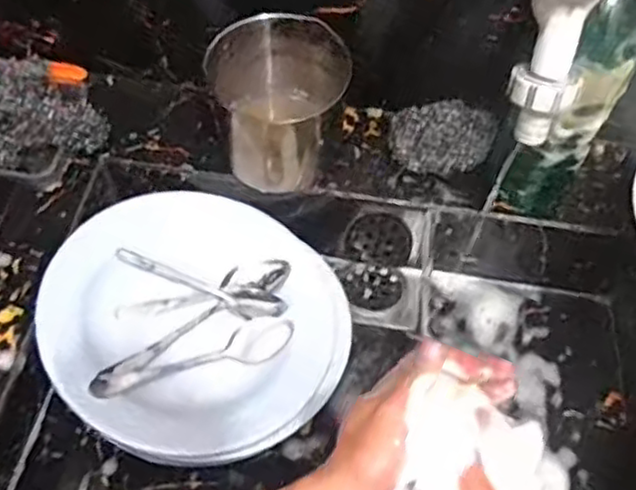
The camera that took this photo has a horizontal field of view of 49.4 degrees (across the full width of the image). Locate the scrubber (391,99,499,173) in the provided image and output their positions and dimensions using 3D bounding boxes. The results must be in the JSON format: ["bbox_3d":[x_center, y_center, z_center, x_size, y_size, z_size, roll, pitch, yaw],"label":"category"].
[{"bbox_3d":[0.119,-0.107,0.665,0.092,0.040,0.066,3,59,0],"label":"scrubber"}]

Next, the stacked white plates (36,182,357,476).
[{"bbox_3d":[-0.110,0.067,0.636,0.258,0.040,0.258,8,56,-11],"label":"stacked white plates"}]

